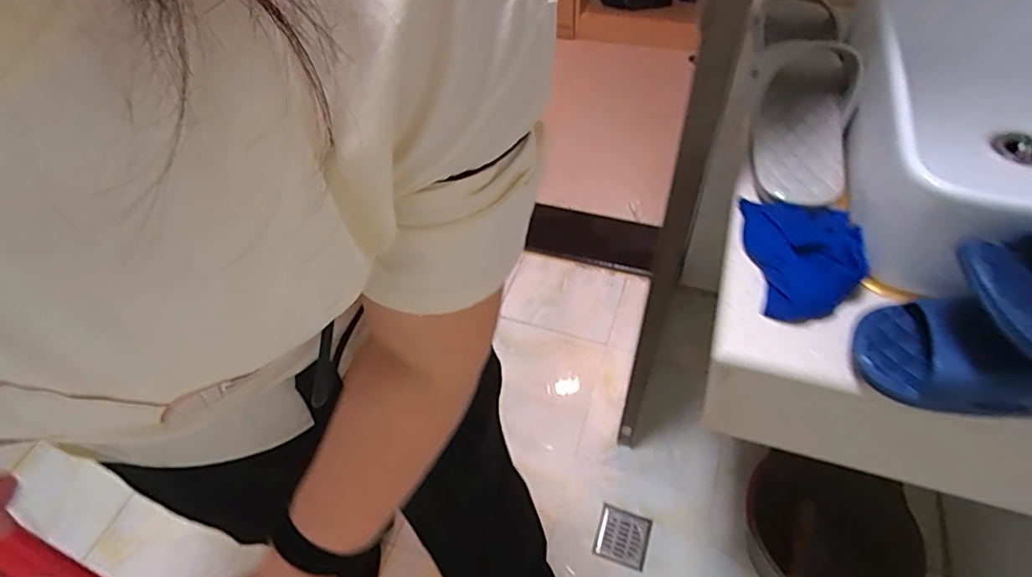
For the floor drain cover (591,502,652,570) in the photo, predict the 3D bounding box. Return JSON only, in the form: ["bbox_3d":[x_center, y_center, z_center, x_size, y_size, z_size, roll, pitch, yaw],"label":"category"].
[{"bbox_3d":[0.217,0.506,1.117,0.102,0.010,0.103,13,55,14],"label":"floor drain cover"}]

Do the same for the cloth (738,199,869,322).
[{"bbox_3d":[0.283,-0.038,0.539,0.096,0.040,0.148,1,53,5],"label":"cloth"}]

